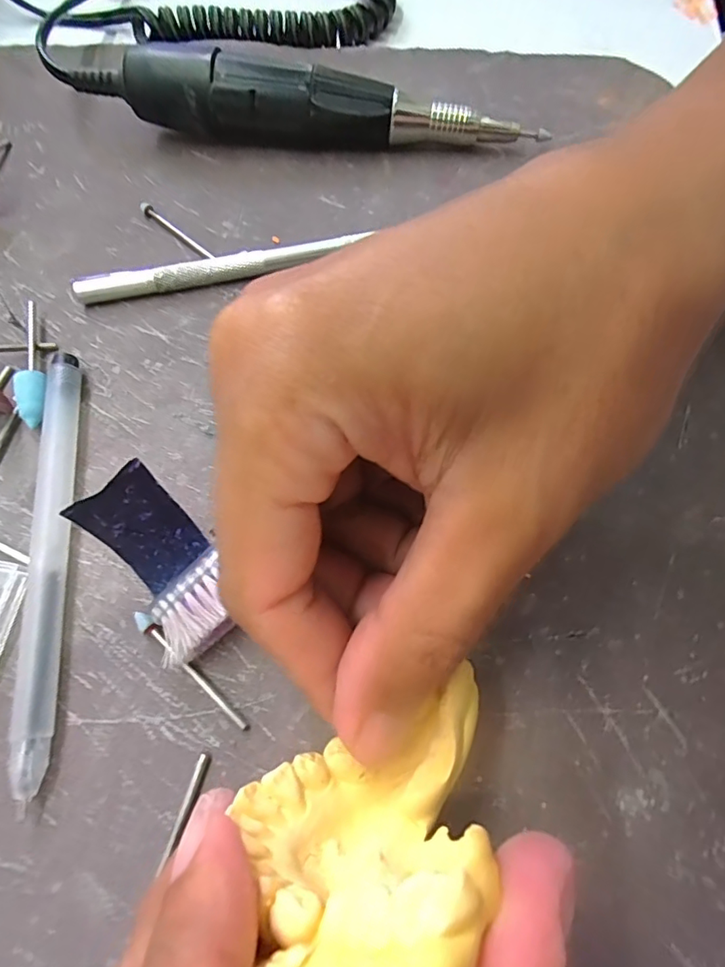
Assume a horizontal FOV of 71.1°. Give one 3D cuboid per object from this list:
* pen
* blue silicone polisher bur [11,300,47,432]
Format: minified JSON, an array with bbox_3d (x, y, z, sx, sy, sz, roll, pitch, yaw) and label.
[{"bbox_3d":[-0.088,0.017,0.144,0.008,0.009,0.124,-8,67,-2],"label":"pen"},{"bbox_3d":[-0.110,-0.039,0.169,0.010,0.009,0.047,-18,68,-6],"label":"blue silicone polisher bur"}]

